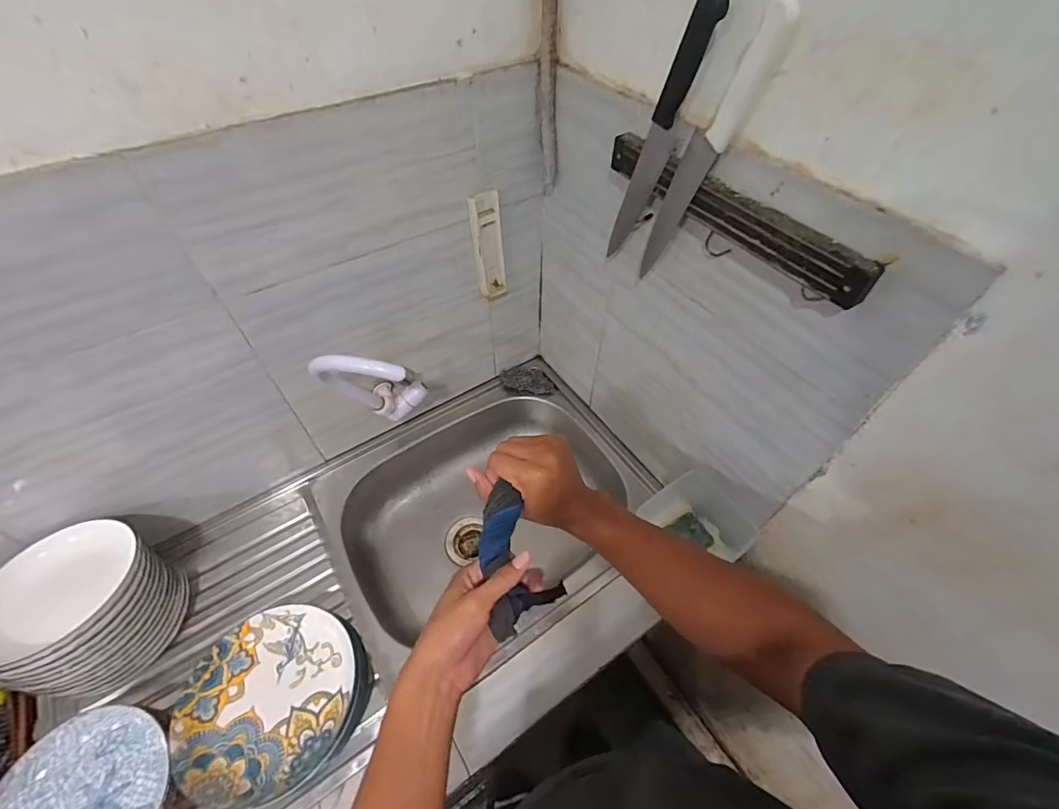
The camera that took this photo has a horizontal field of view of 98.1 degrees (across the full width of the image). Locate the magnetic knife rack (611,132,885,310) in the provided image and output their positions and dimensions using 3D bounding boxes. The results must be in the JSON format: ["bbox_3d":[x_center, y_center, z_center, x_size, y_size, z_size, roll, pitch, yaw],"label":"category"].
[{"bbox_3d":[0.205,-0.209,0.489,0.022,0.045,0.329,-27,57,-21],"label":"magnetic knife rack"}]

